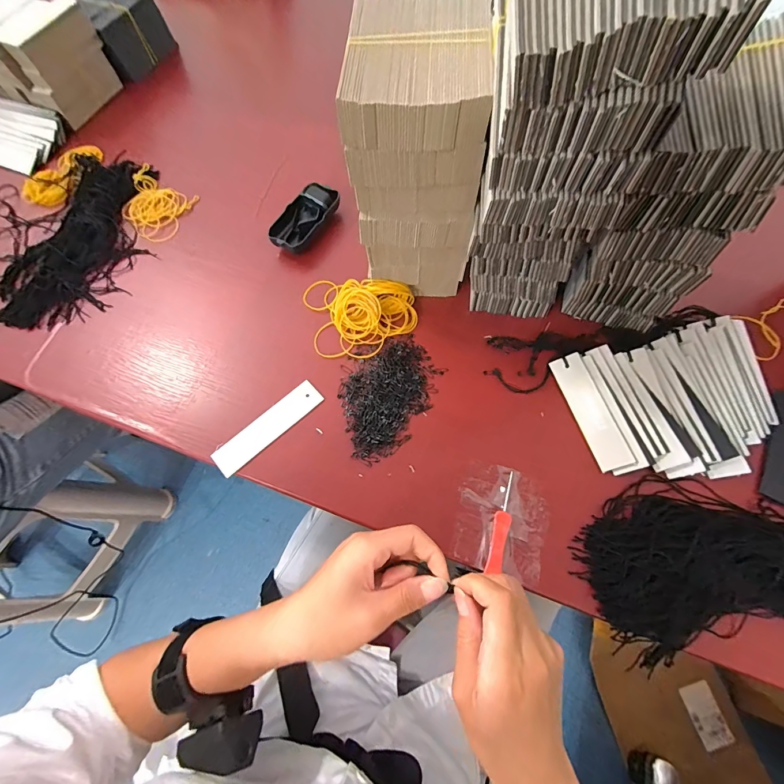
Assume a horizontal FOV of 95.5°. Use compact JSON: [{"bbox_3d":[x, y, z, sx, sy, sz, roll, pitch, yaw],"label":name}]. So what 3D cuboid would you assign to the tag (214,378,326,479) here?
[{"bbox_3d":[-0.132,0.037,0.382,0.125,0.004,0.032,-41,72,-14],"label":"tag"}]

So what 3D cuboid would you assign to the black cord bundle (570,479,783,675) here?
[{"bbox_3d":[0.323,0.154,0.319,0.296,0.025,0.143,-4,67,0],"label":"black cord bundle"}]

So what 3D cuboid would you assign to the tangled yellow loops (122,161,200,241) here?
[{"bbox_3d":[-0.339,-0.269,0.506,0.112,0.020,0.088,37,73,15],"label":"tangled yellow loops"}]

